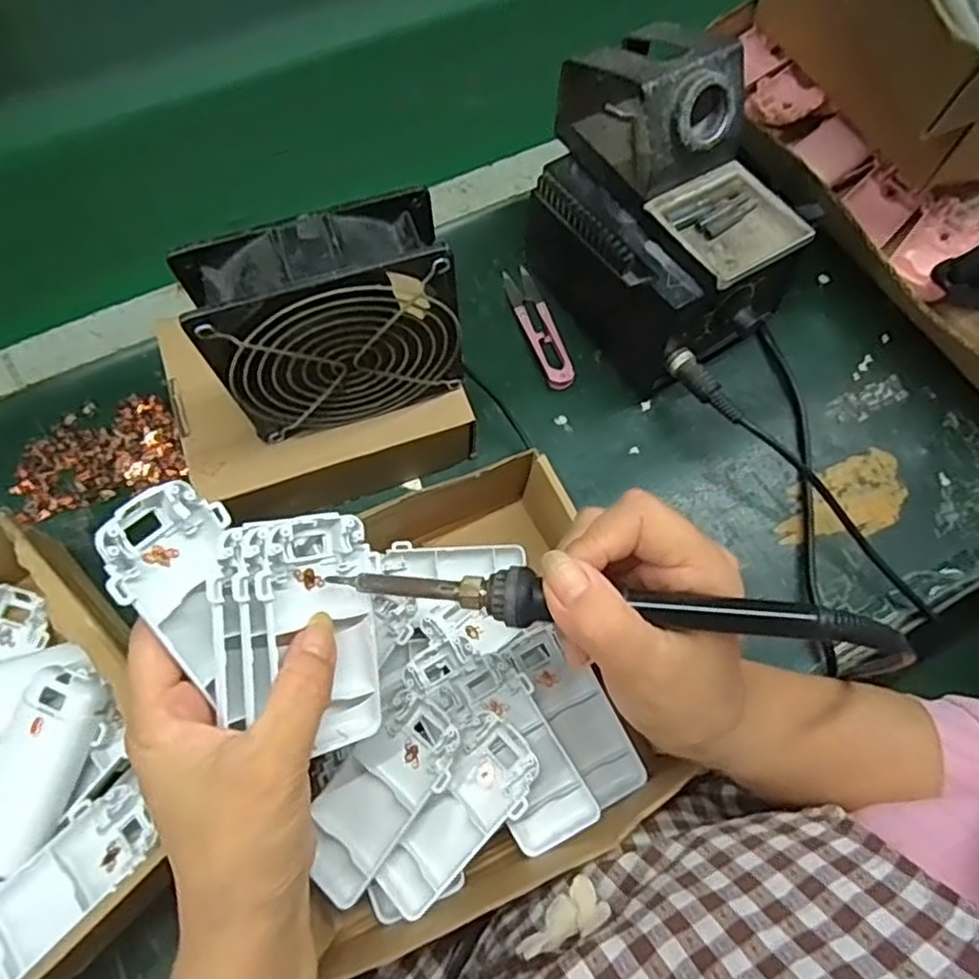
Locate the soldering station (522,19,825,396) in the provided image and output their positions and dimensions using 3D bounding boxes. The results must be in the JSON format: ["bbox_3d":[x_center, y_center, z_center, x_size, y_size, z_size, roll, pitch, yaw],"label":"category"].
[{"bbox_3d":[0.104,-0.173,0.427,0.110,0.156,0.171,-40,75,-16],"label":"soldering station"}]

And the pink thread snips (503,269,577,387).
[{"bbox_3d":[0.035,-0.115,0.484,0.023,0.010,0.102,-17,70,-9],"label":"pink thread snips"}]

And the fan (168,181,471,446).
[{"bbox_3d":[-0.078,-0.081,0.347,0.116,0.114,0.044,-18,70,-9],"label":"fan"}]

